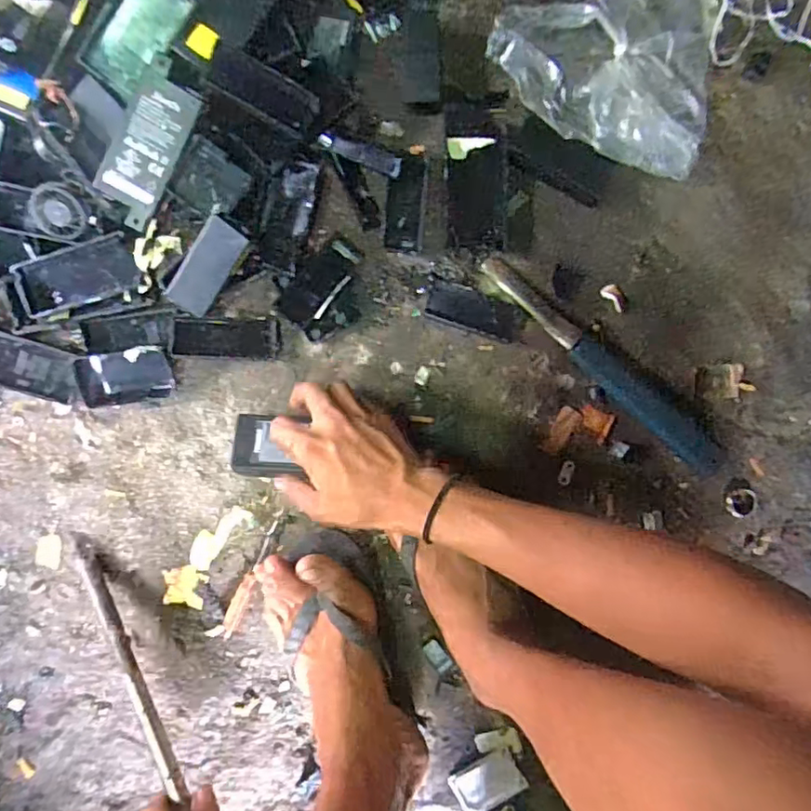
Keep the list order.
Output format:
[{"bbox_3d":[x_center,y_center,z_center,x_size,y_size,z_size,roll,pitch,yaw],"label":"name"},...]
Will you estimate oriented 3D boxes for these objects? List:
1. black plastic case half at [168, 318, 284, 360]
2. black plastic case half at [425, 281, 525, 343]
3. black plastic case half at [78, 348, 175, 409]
[{"bbox_3d":[-0.163,-0.061,0.525,0.095,0.012,0.036,0,100,-8],"label":"black plastic case half"},{"bbox_3d":[0.067,-0.089,0.550,0.092,0.005,0.036,19,90,-5],"label":"black plastic case half"},{"bbox_3d":[-0.249,-0.027,0.517,0.079,0.020,0.050,-10,120,-5],"label":"black plastic case half"}]

